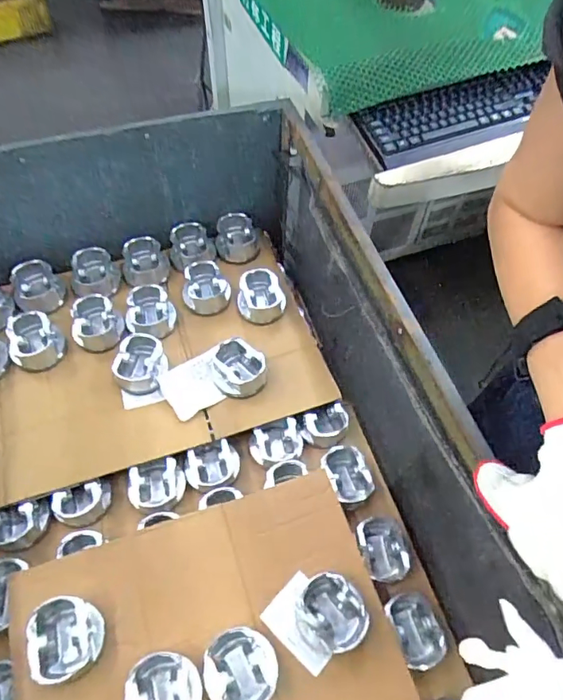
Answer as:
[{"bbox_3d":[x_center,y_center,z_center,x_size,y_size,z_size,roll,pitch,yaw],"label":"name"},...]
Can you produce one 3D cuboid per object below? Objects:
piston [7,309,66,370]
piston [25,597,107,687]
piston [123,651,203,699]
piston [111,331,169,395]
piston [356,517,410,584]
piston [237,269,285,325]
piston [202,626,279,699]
[{"bbox_3d":[-0.456,-0.019,0.905,0.089,0.059,0.097,1,58,-2],"label":"piston"},{"bbox_3d":[-0.282,0.380,0.654,0.085,0.052,0.097,-8,59,-7],"label":"piston"},{"bbox_3d":[-0.151,0.444,0.637,0.094,0.052,0.095,1,58,-2],"label":"piston"},{"bbox_3d":[-0.250,0.023,0.895,0.082,0.052,0.101,4,58,0],"label":"piston"},{"bbox_3d":[0.158,0.318,0.790,0.073,0.051,0.094,-13,59,-10],"label":"piston"},{"bbox_3d":[-0.038,-0.107,0.975,0.090,0.059,0.094,1,58,-2],"label":"piston"},{"bbox_3d":[-0.053,0.420,0.652,0.093,0.053,0.094,1,58,-2],"label":"piston"}]

